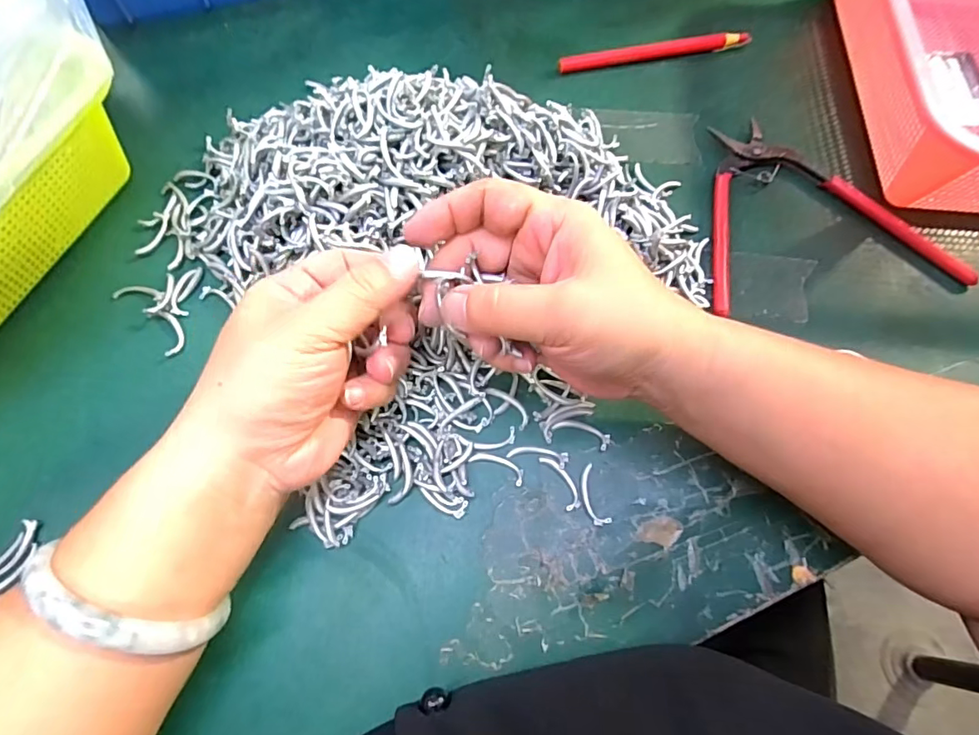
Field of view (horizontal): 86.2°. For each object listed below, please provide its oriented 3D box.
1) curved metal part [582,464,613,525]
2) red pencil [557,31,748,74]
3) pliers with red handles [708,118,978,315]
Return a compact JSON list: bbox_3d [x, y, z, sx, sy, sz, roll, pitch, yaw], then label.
[{"bbox_3d":[0.051,0.063,0.258,0.011,0.004,0.030,-15,69,-6],"label":"curved metal part"},{"bbox_3d":[0.118,-0.226,0.374,0.139,0.008,0.011,-11,68,-5],"label":"red pencil"},{"bbox_3d":[0.193,-0.099,0.320,0.149,0.010,0.128,-9,68,-4],"label":"pliers with red handles"}]

